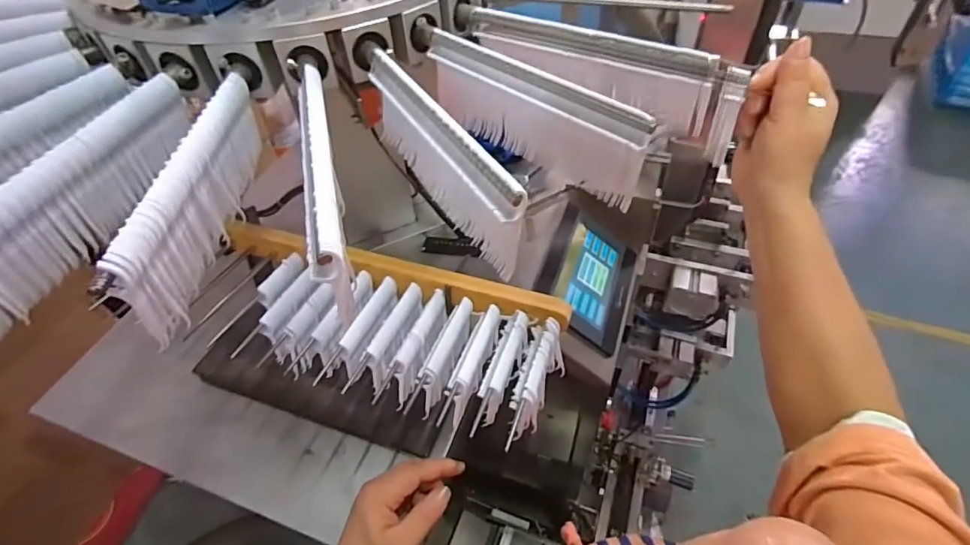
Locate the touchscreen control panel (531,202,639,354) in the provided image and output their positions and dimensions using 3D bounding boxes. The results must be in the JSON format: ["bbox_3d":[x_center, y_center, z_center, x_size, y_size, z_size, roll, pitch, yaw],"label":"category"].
[{"bbox_3d":[0.151,0.004,0.690,0.146,0.017,0.194,37,52,-11],"label":"touchscreen control panel"}]

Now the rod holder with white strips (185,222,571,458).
[{"bbox_3d":[-0.106,0.054,0.465,0.342,0.056,0.144,14,52,16],"label":"rod holder with white strips"}]

